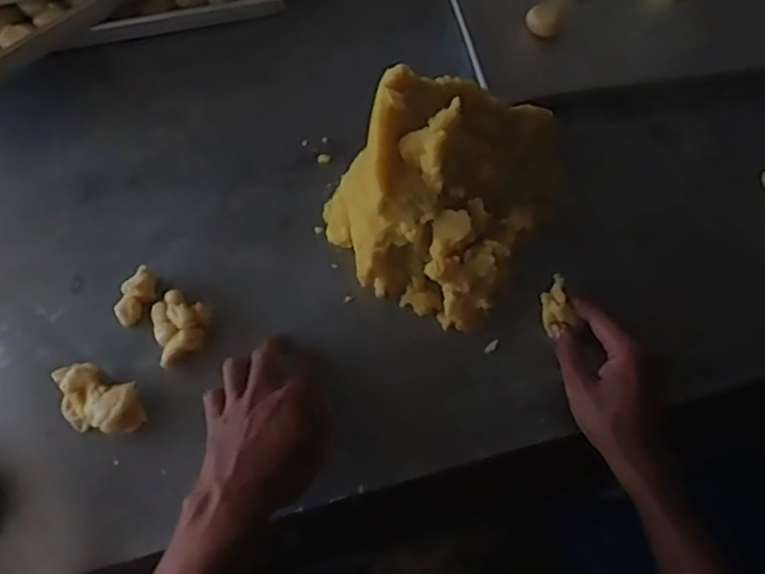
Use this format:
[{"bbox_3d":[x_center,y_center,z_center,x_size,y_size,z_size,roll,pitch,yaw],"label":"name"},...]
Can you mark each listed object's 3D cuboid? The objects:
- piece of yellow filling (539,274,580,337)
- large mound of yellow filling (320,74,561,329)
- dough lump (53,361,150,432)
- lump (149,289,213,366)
[{"bbox_3d":[0.143,0.013,0.575,0.023,0.018,0.045,-12,65,-7],"label":"piece of yellow filling"},{"bbox_3d":[0.060,-0.107,0.601,0.183,0.144,0.226,29,67,12],"label":"large mound of yellow filling"},{"bbox_3d":[-0.233,0.091,0.560,0.084,0.021,0.047,22,66,9],"label":"dough lump"},{"bbox_3d":[-0.172,0.034,0.599,0.048,0.022,0.061,-19,66,-10],"label":"lump"}]

